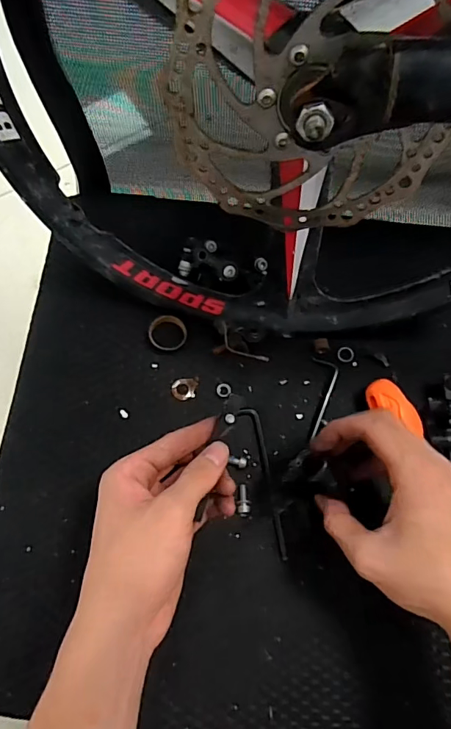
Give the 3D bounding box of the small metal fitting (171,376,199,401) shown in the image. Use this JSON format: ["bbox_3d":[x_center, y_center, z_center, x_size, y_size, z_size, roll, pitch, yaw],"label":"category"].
[{"bbox_3d":[-0.033,0.020,0.386,0.023,0.004,0.018,-8,72,-5],"label":"small metal fitting"}]

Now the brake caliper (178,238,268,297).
[{"bbox_3d":[-0.001,-0.082,0.397,0.073,0.042,0.032,5,71,0],"label":"brake caliper"}]

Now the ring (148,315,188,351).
[{"bbox_3d":[-0.049,-0.027,0.396,0.032,0.007,0.034,1,71,-2],"label":"ring"}]

